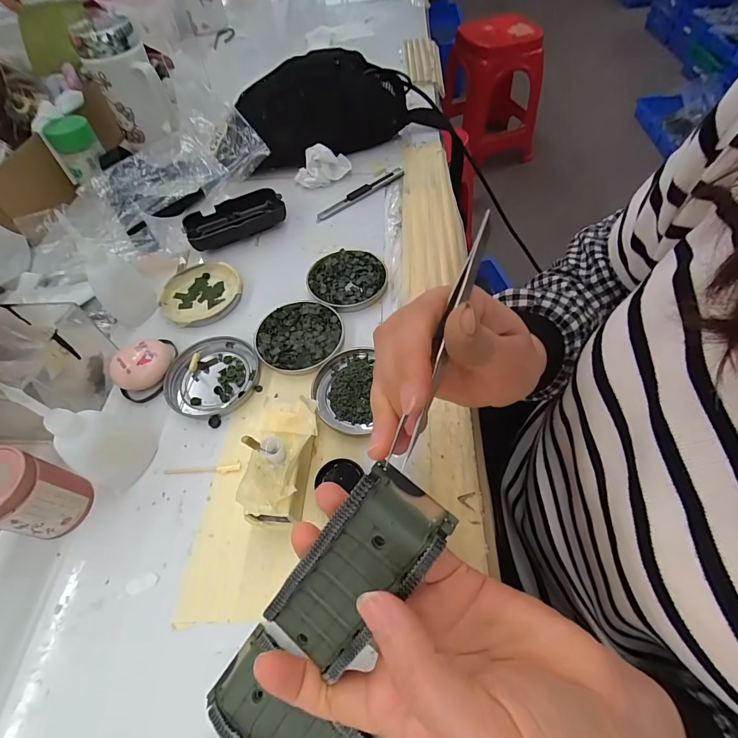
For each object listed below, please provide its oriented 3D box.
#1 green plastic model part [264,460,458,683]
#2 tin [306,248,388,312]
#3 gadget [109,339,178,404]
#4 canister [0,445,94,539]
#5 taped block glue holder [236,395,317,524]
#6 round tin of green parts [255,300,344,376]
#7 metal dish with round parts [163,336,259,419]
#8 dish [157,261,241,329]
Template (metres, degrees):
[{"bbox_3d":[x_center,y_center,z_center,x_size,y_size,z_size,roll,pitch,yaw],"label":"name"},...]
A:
[{"bbox_3d":[-0.007,0.091,0.171,0.041,0.019,0.094,38,104,12],"label":"green plastic model part"},{"bbox_3d":[-0.022,-0.089,0.383,0.077,0.010,0.076,-2,56,3],"label":"tin"},{"bbox_3d":[-0.192,-0.003,0.332,0.047,0.025,0.055,38,67,25],"label":"gadget"},{"bbox_3d":[-0.226,0.084,0.257,0.041,0.065,0.043,-2,56,3],"label":"canister"},{"bbox_3d":[-0.058,0.061,0.269,0.044,0.044,0.091,2,57,6],"label":"taped block glue holder"},{"bbox_3d":[-0.063,-0.030,0.348,0.075,0.011,0.075,-2,56,3],"label":"round tin of green parts"},{"bbox_3d":[-0.135,0.006,0.332,0.075,0.009,0.076,-3,56,2],"label":"metal dish with round parts"},{"bbox_3d":[-0.168,-0.076,0.386,0.077,0.010,0.076,-2,56,3],"label":"dish"}]

